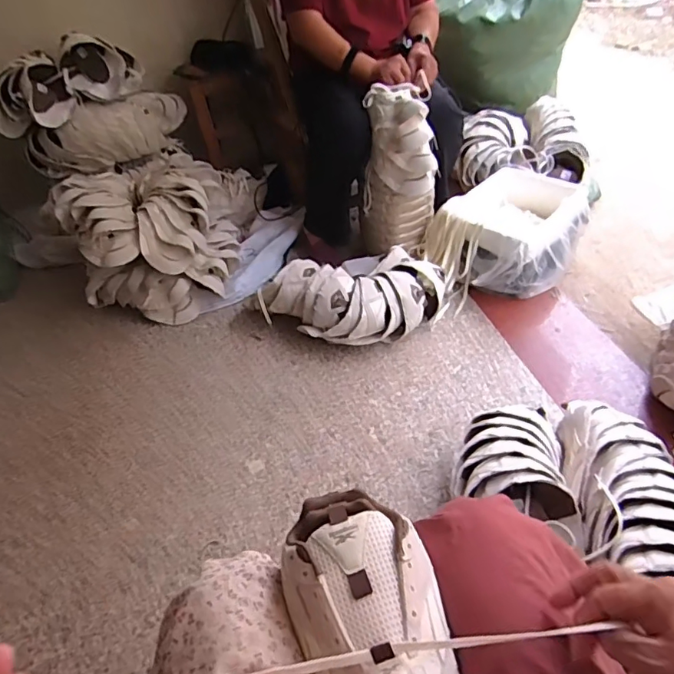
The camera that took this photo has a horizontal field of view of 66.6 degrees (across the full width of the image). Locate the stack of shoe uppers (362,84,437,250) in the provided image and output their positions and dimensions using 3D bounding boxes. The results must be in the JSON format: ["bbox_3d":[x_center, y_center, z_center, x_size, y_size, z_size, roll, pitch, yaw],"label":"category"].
[{"bbox_3d":[0.155,-0.428,1.321,0.195,0.348,0.163,-2,43,7],"label":"stack of shoe uppers"}]

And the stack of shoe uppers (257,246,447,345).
[{"bbox_3d":[0.047,-0.086,1.251,0.418,0.155,0.236,-19,43,-11],"label":"stack of shoe uppers"}]

